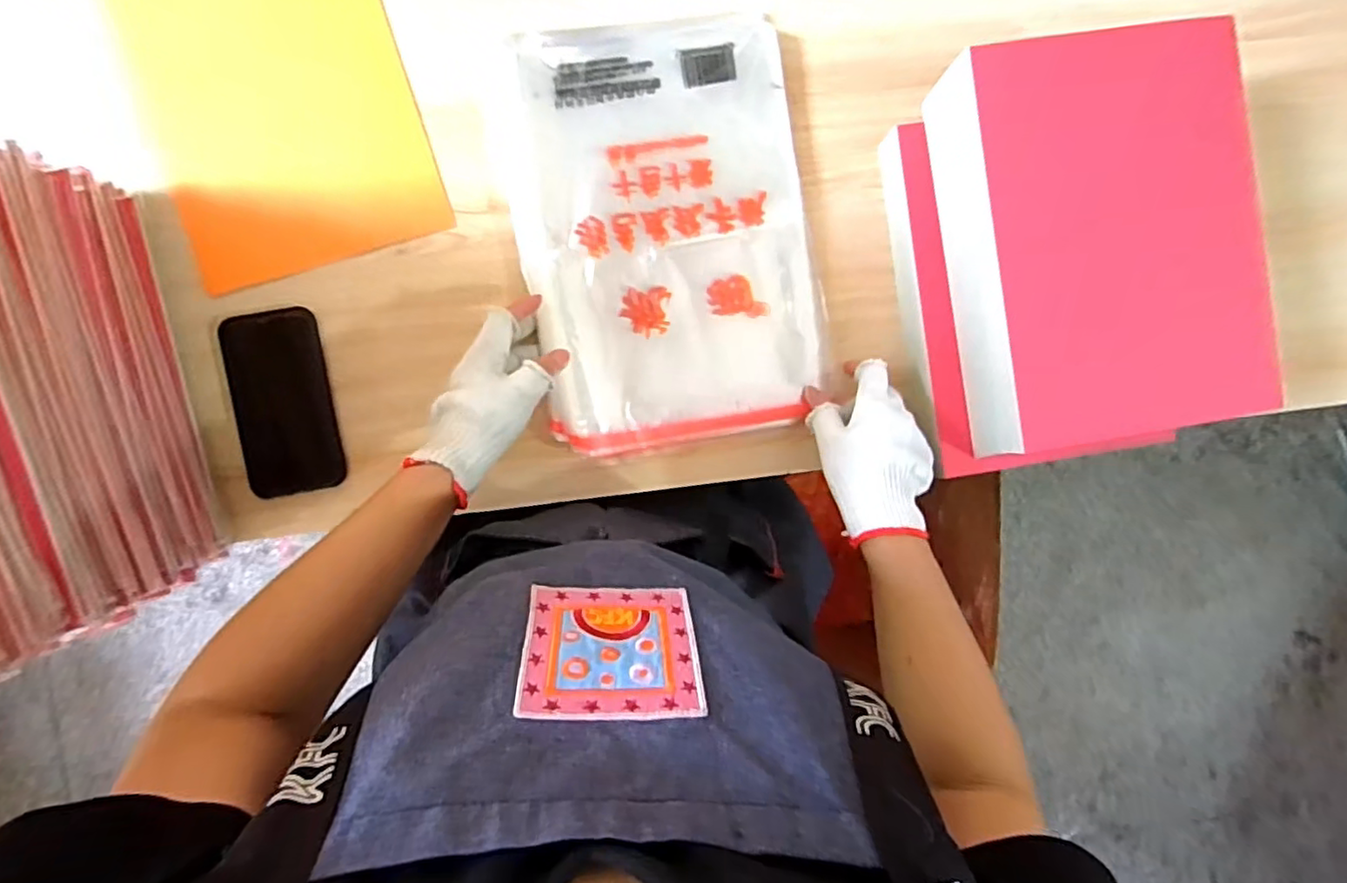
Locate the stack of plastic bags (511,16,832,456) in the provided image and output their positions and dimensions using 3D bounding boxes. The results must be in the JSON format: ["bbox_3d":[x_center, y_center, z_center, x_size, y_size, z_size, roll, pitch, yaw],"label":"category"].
[{"bbox_3d":[-0.005,-0.178,0.533,0.237,0.026,0.350,-11,92,-4],"label":"stack of plastic bags"}]

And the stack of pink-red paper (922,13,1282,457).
[{"bbox_3d":[0.331,-0.156,0.491,0.218,0.064,0.317,-11,93,-4],"label":"stack of pink-red paper"}]

